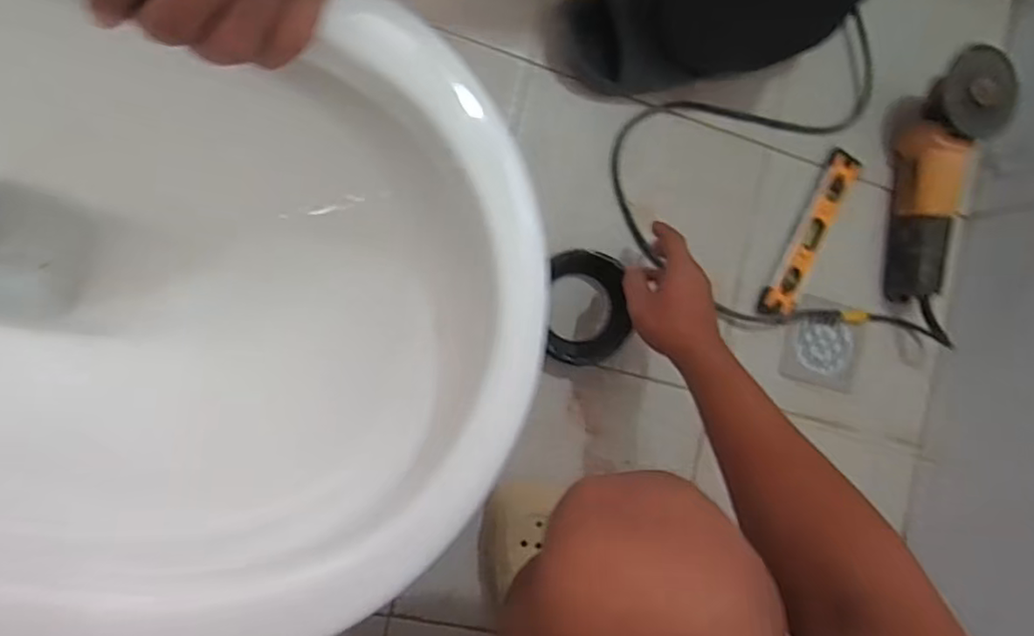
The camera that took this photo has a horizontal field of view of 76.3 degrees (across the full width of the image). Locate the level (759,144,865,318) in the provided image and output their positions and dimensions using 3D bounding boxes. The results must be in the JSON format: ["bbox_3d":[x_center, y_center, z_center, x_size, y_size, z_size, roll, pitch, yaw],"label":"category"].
[{"bbox_3d":[0.356,-0.104,0.789,0.043,0.016,0.223,31,82,-11],"label":"level"}]

